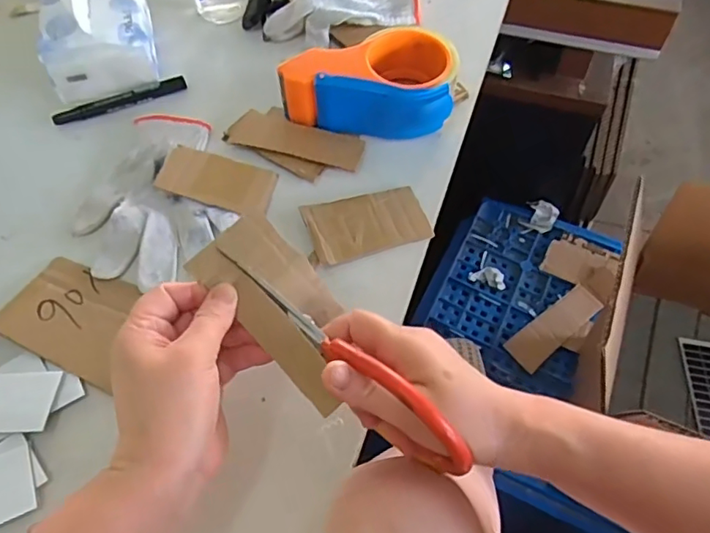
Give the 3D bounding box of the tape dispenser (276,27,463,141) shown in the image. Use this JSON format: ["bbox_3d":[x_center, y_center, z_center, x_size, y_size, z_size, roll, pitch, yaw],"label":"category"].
[{"bbox_3d":[0.016,-0.171,0.519,0.149,0.061,0.091,13,58,9],"label":"tape dispenser"}]

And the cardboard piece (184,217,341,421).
[{"bbox_3d":[-0.039,0.023,0.331,0.118,0.018,0.058,47,57,7],"label":"cardboard piece"}]

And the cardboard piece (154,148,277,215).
[{"bbox_3d":[-0.121,-0.075,0.490,0.100,0.004,0.051,17,60,2],"label":"cardboard piece"}]

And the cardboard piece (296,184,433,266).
[{"bbox_3d":[0.011,-0.038,0.464,0.099,0.008,0.058,-17,58,-10],"label":"cardboard piece"}]

